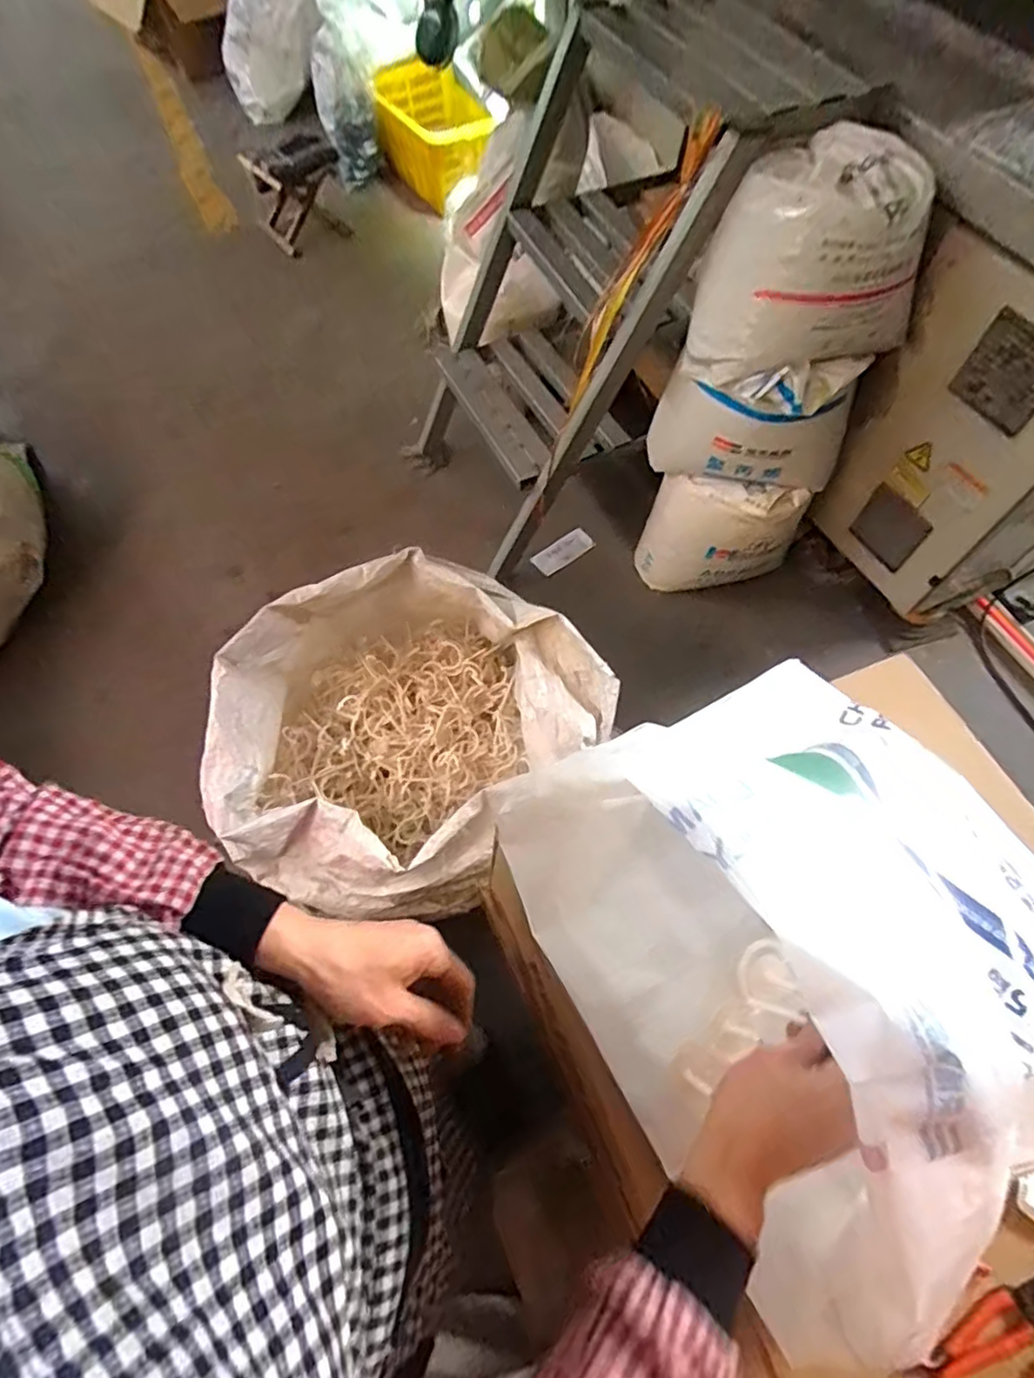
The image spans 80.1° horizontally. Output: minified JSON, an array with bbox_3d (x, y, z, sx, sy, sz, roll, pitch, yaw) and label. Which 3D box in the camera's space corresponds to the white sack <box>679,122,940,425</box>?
[{"bbox_3d":[0.442,-0.617,0.920,0.296,0.344,0.174,26,66,13],"label":"white sack"}]

